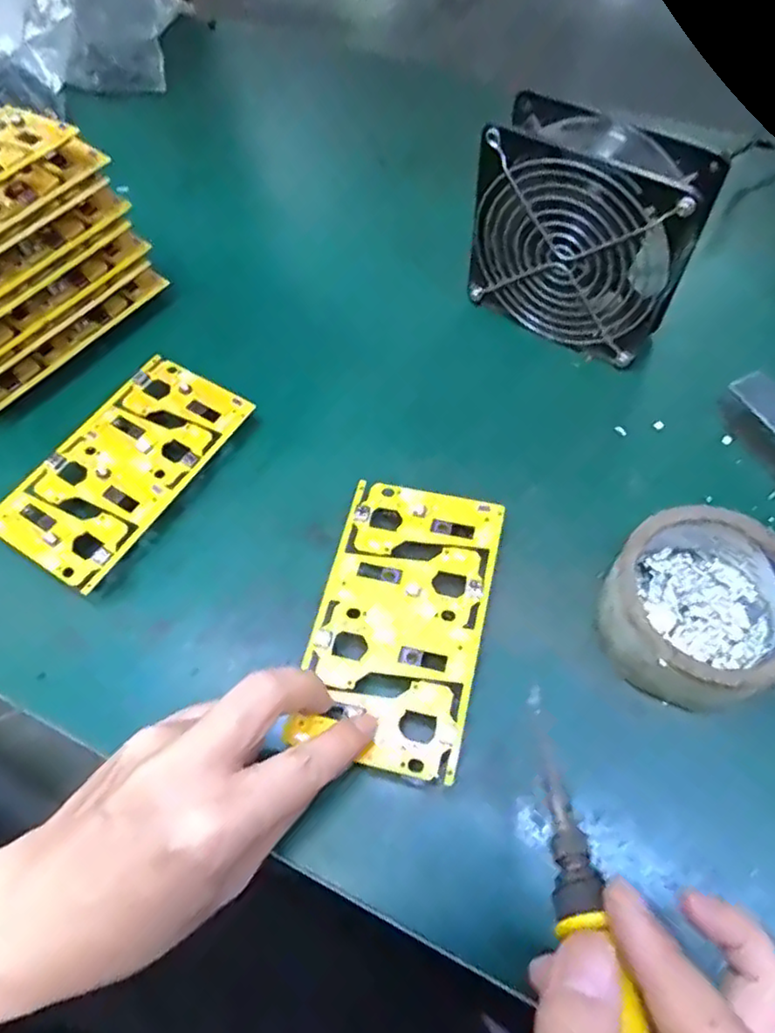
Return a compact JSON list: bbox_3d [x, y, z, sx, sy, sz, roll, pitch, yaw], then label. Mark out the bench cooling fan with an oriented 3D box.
[{"bbox_3d":[0.113,-0.158,0.373,0.120,0.120,0.047,31,67,18],"label":"bench cooling fan"}]

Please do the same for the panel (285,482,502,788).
[{"bbox_3d":[0.007,0.048,0.312,0.076,0.007,0.137,12,62,9],"label":"panel"}]

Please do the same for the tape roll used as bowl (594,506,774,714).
[{"bbox_3d":[0.147,0.043,0.302,0.086,0.042,0.081,-1,61,2],"label":"tape roll used as bowl"}]

